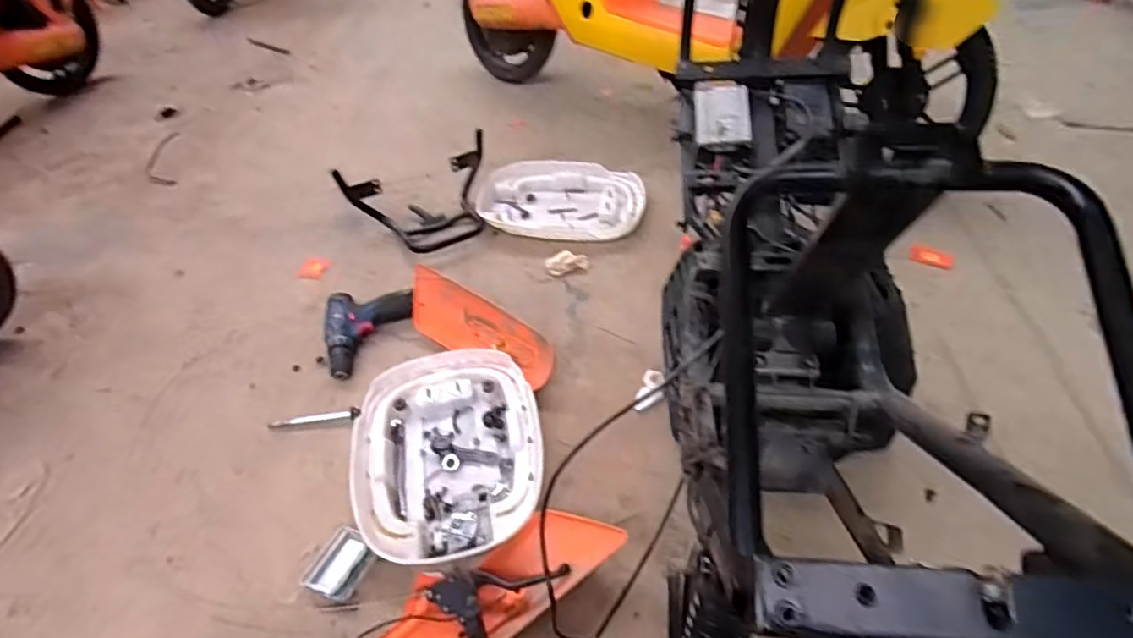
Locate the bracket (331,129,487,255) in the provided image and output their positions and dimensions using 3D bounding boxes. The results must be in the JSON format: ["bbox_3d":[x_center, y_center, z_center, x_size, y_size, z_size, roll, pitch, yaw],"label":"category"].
[{"bbox_3d":[-0.293,-0.266,1.338,0.340,0.143,0.218,-28,47,-24],"label":"bracket"}]

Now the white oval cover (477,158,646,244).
[{"bbox_3d":[-0.010,-0.281,1.419,0.379,0.052,0.279,9,44,15],"label":"white oval cover"}]

